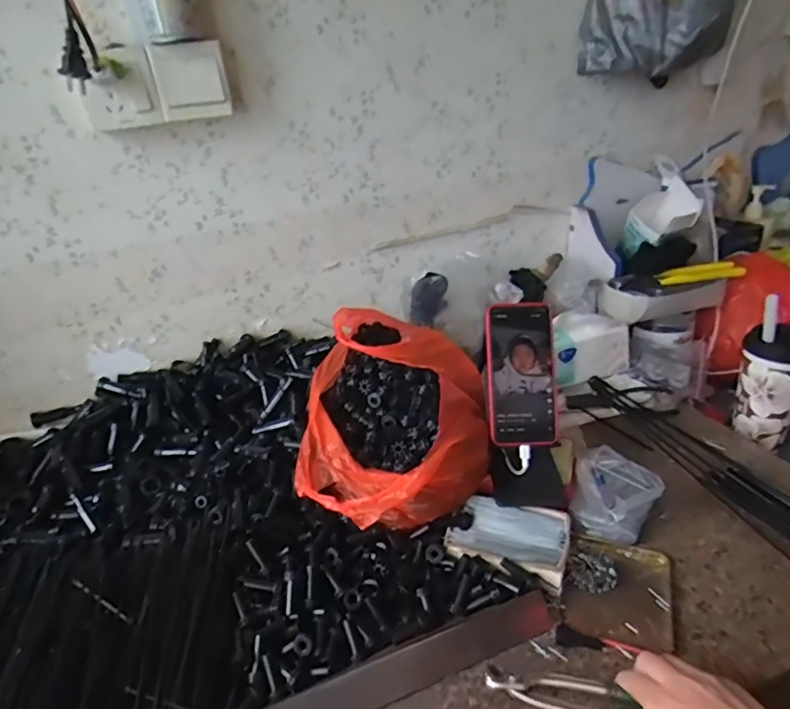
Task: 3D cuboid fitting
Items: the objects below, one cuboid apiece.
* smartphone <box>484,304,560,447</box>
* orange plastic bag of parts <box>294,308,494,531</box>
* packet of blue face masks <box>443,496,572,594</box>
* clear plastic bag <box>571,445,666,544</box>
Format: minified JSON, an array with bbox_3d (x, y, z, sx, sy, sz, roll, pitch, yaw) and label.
[{"bbox_3d":[0.147,0.022,0.607,0.079,0.162,0.014,-4,-2,6],"label":"smartphone"},{"bbox_3d":[0.000,0.074,0.654,0.219,0.150,0.293,-4,28,4],"label":"orange plastic bag of parts"},{"bbox_3d":[0.127,0.196,0.577,0.121,0.018,0.095,8,32,26],"label":"packet of blue face masks"},{"bbox_3d":[0.261,0.161,0.620,0.088,0.041,0.115,7,31,24],"label":"clear plastic bag"}]

